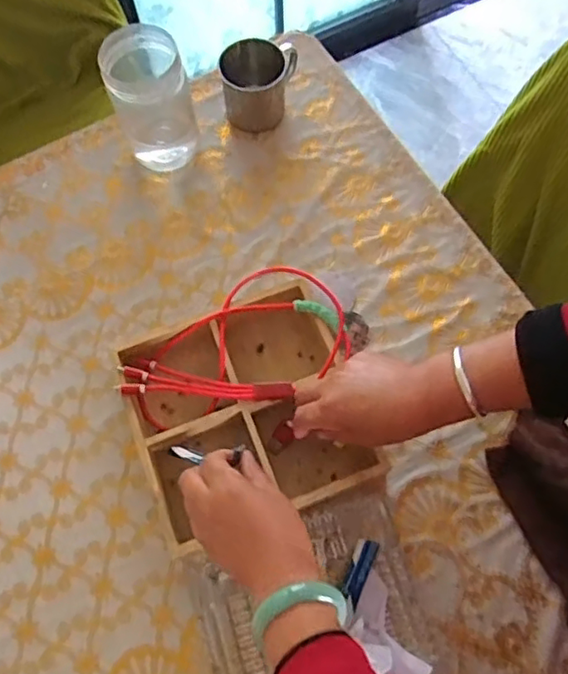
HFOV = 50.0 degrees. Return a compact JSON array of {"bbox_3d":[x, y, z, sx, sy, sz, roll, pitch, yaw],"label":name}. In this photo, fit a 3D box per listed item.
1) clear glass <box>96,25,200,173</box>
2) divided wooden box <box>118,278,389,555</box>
[{"bbox_3d":[-0.141,-0.253,0.642,0.079,0.147,0.080,-1,68,1],"label":"clear glass"},{"bbox_3d":[-0.028,0.063,0.566,0.211,0.047,0.211,-18,68,-6],"label":"divided wooden box"}]

